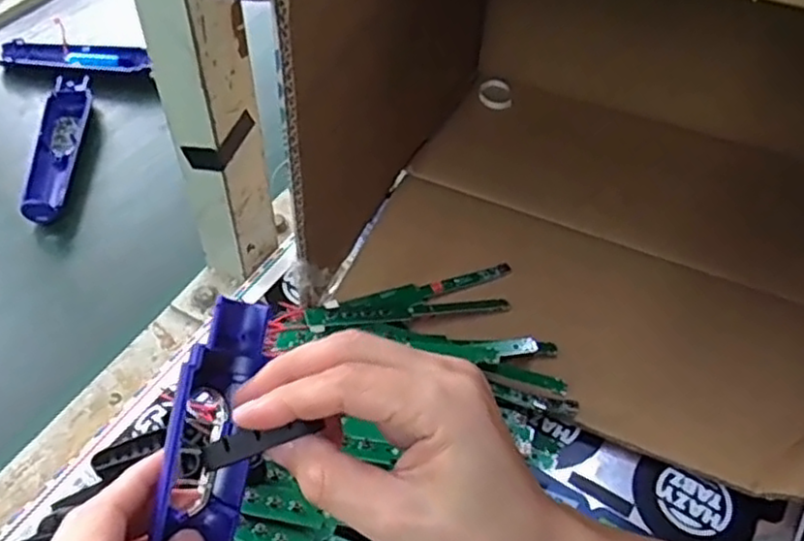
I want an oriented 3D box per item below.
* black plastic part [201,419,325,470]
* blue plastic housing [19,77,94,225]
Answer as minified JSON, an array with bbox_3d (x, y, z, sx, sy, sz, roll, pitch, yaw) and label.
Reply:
[{"bbox_3d":[-0.054,0.066,0.275,0.048,0.007,0.008,-17,52,1],"label":"black plastic part"},{"bbox_3d":[-0.300,-0.105,0.618,0.040,0.025,0.164,-4,51,-5],"label":"blue plastic housing"}]

